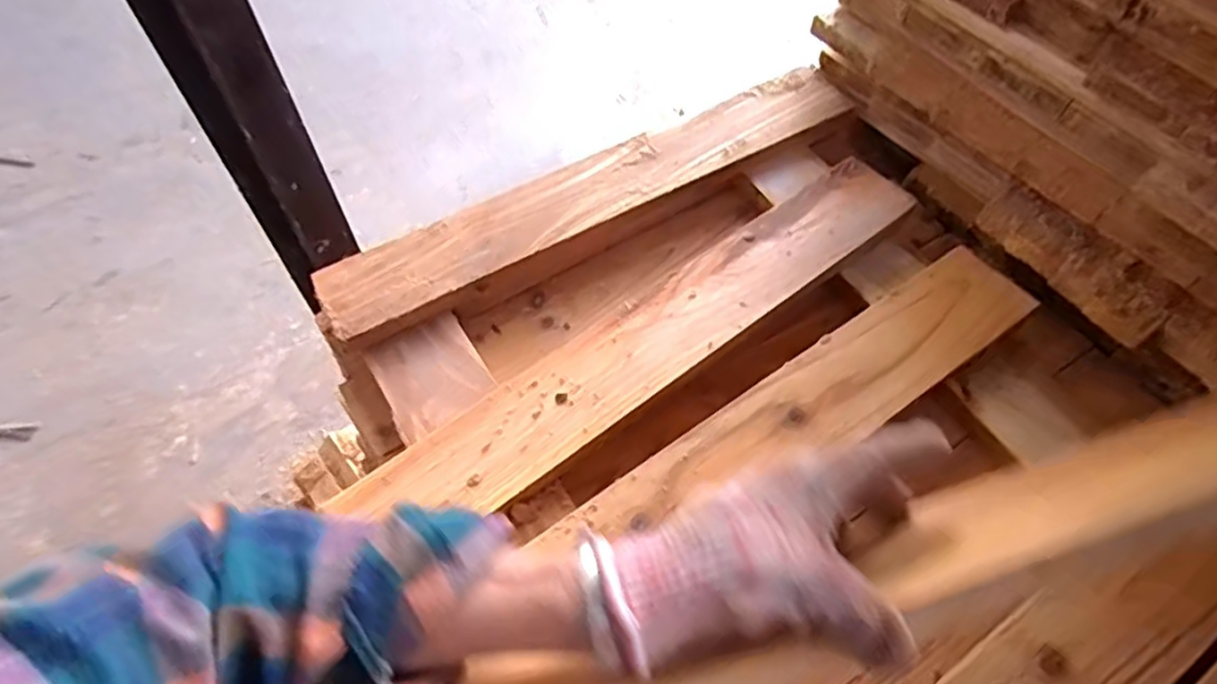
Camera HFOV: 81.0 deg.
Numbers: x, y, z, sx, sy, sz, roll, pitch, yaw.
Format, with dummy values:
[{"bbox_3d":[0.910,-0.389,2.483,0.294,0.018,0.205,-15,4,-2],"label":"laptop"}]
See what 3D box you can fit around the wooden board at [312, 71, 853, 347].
[{"bbox_3d":[-0.004,-0.127,0.587,0.465,0.021,0.070,-26,60,-18],"label":"wooden board"}]

